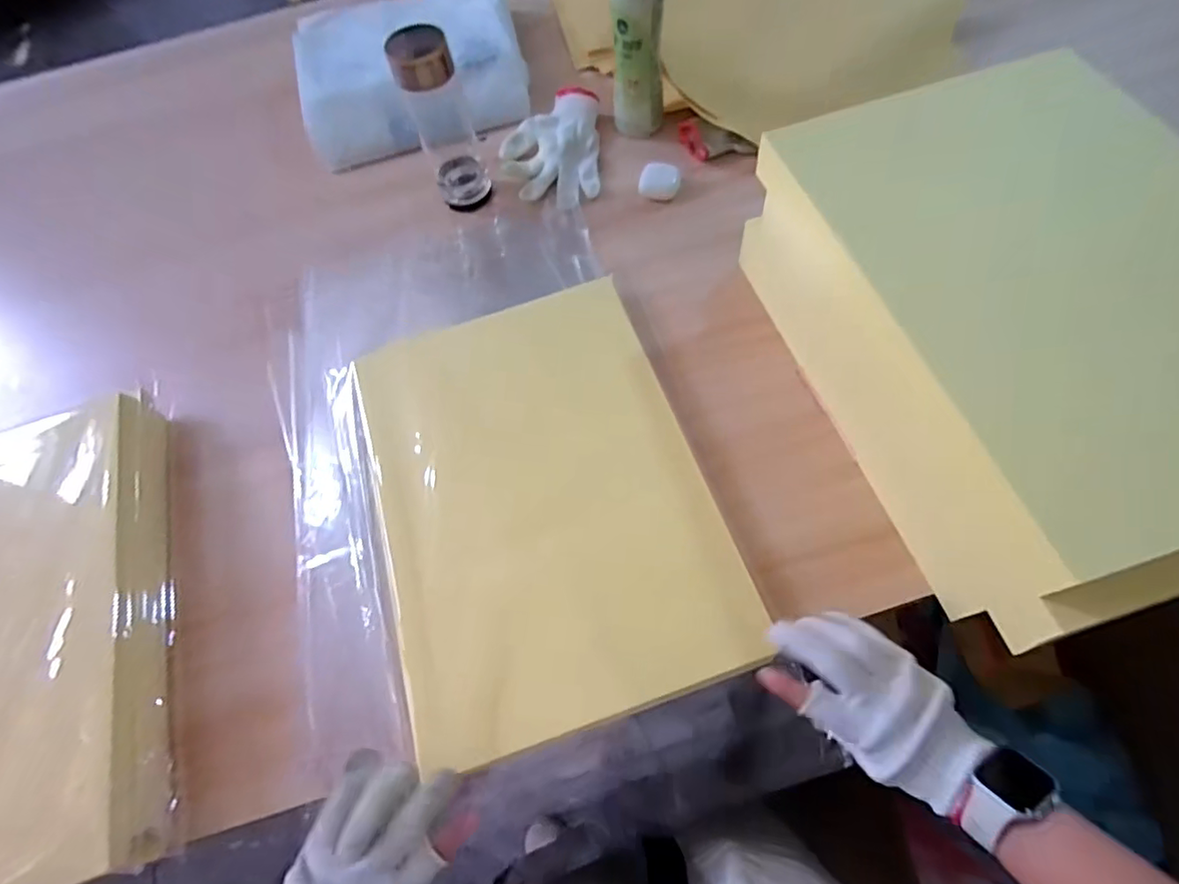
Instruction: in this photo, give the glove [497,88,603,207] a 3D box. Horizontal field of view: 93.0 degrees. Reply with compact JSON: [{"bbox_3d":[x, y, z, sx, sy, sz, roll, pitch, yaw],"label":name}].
[{"bbox_3d":[-0.050,-0.381,0.724,0.124,0.031,0.179,-2,64,5],"label":"glove"}]

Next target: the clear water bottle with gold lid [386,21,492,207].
[{"bbox_3d":[-0.167,-0.368,0.643,0.067,0.185,0.058,-14,64,-1],"label":"clear water bottle with gold lid"}]

